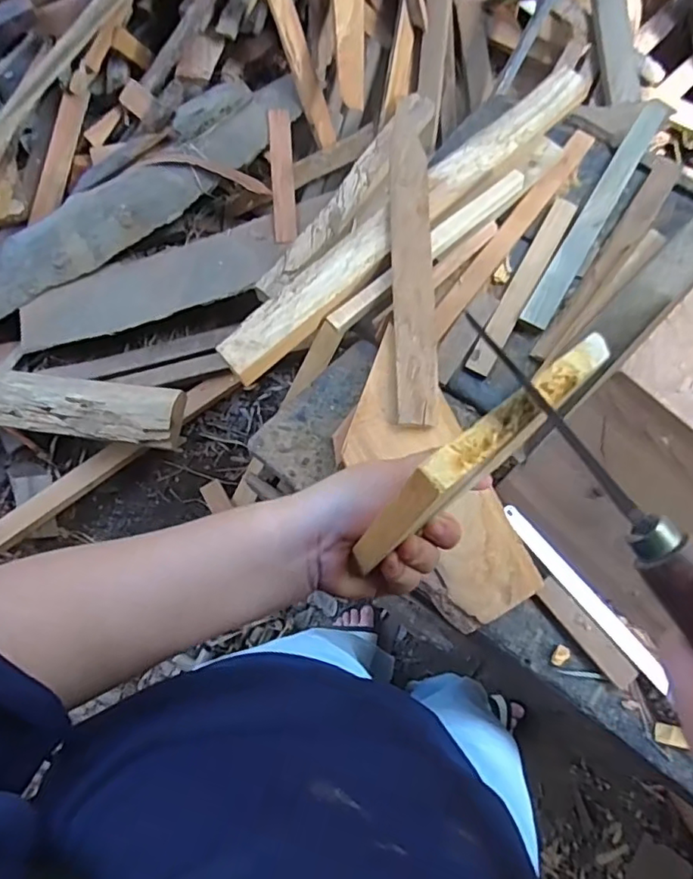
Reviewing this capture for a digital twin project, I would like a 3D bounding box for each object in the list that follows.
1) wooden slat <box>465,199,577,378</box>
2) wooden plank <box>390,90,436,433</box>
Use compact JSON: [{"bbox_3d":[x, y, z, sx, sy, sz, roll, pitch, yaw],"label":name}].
[{"bbox_3d":[0.228,-0.199,0.755,0.032,0.013,0.269,28,81,6],"label":"wooden slat"},{"bbox_3d":[0.084,-0.240,0.736,0.052,0.014,0.462,3,74,-5],"label":"wooden plank"}]

